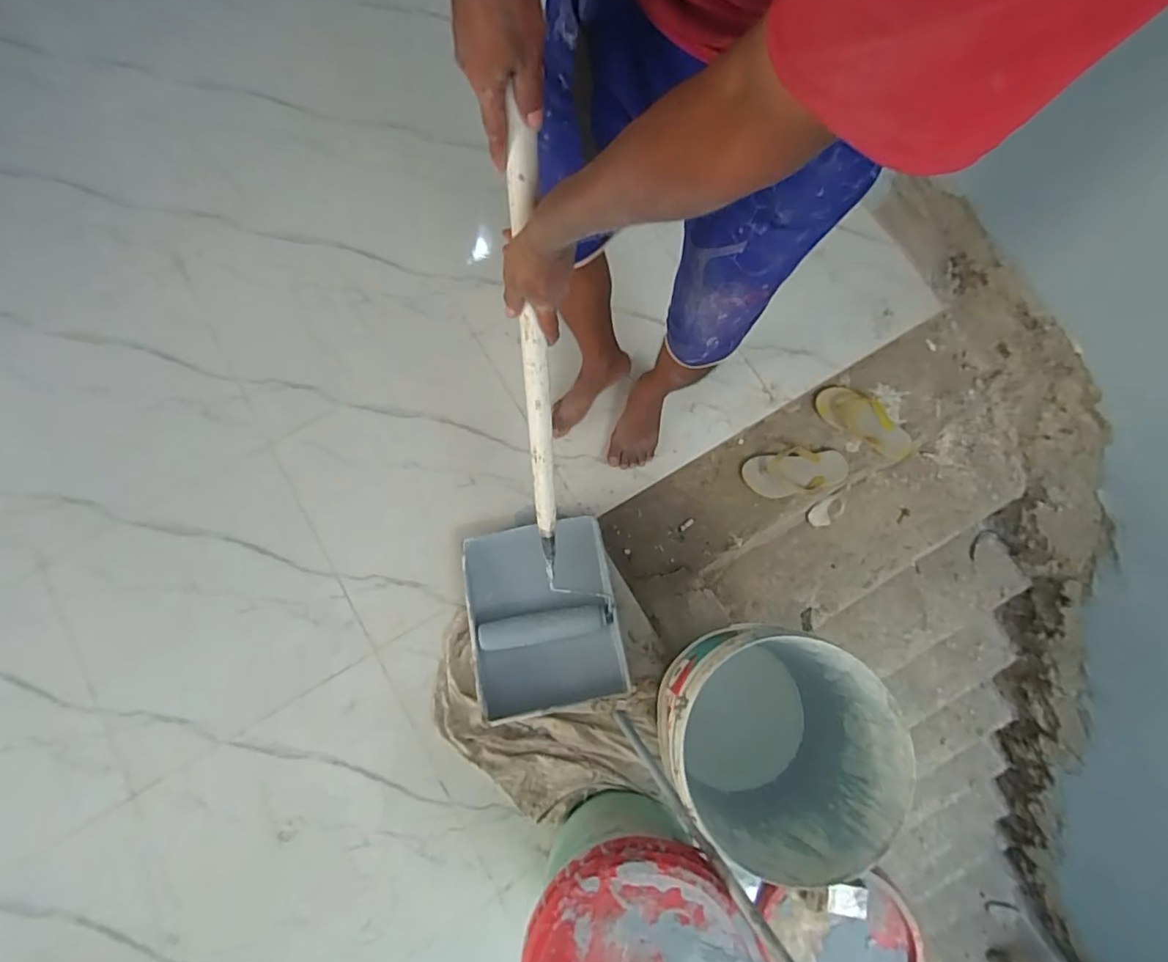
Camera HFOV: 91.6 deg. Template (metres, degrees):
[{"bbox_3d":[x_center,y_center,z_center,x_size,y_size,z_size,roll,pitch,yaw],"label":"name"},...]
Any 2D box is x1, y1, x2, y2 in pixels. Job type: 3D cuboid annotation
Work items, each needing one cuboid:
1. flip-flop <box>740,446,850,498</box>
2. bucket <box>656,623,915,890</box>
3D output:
[{"bbox_3d":[0.471,-0.024,1.250,0.232,0.042,0.101,-11,77,-4],"label":"flip-flop"},{"bbox_3d":[0.274,0.412,0.928,0.307,0.359,0.309,0,75,-2],"label":"bucket"}]

